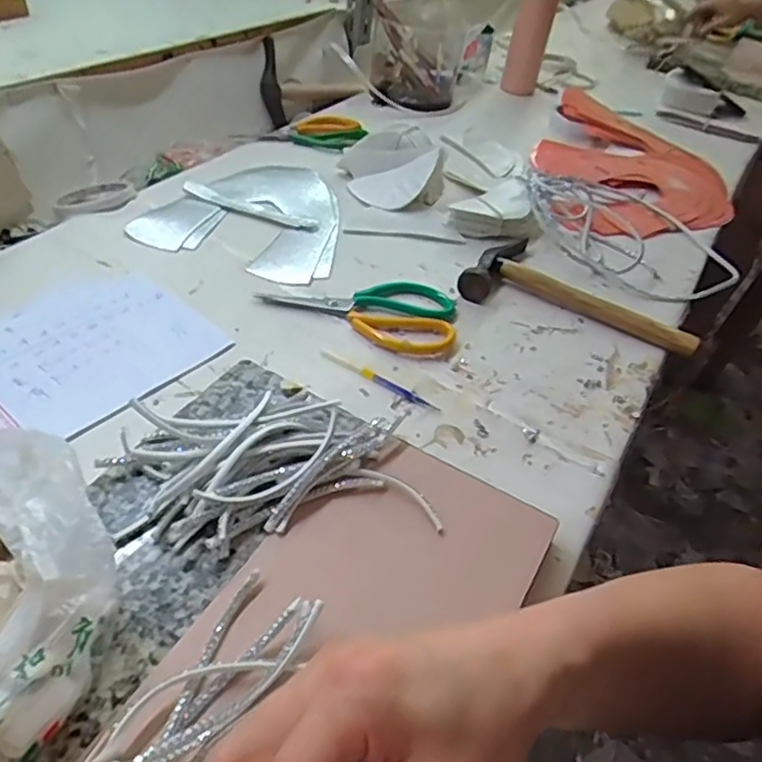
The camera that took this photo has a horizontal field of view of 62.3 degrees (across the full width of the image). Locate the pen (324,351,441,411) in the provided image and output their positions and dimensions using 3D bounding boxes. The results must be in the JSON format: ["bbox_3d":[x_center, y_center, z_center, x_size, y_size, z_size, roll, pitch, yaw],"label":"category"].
[{"bbox_3d":[-0.002,-0.002,0.549,0.117,0.004,0.010,28,46,18],"label":"pen"}]

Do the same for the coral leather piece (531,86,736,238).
[{"bbox_3d":[0.361,-0.303,0.901,0.282,0.048,0.412,13,44,3],"label":"coral leather piece"}]

